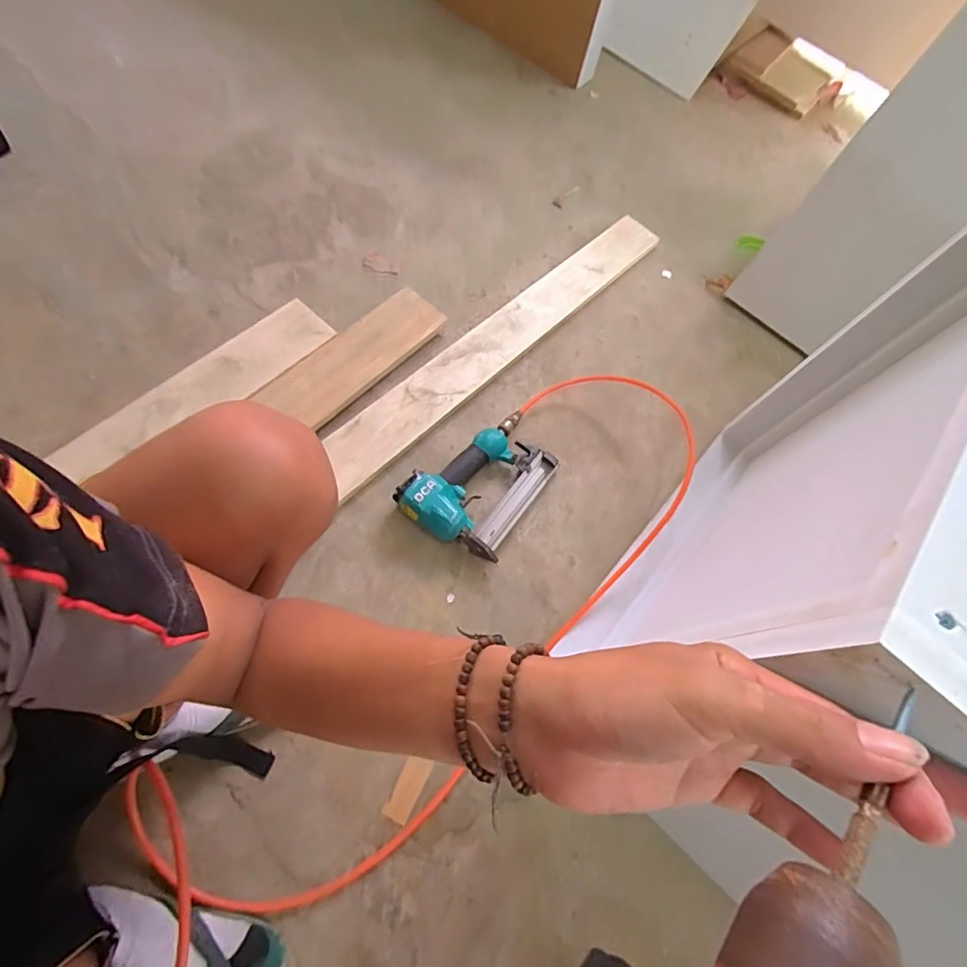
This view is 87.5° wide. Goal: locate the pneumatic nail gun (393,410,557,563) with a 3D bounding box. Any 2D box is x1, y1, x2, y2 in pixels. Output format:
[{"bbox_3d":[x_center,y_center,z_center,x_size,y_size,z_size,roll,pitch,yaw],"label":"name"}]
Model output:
[{"bbox_3d":[0.005,-0.017,0.799,0.170,0.069,0.256,32,63,6],"label":"pneumatic nail gun"}]

